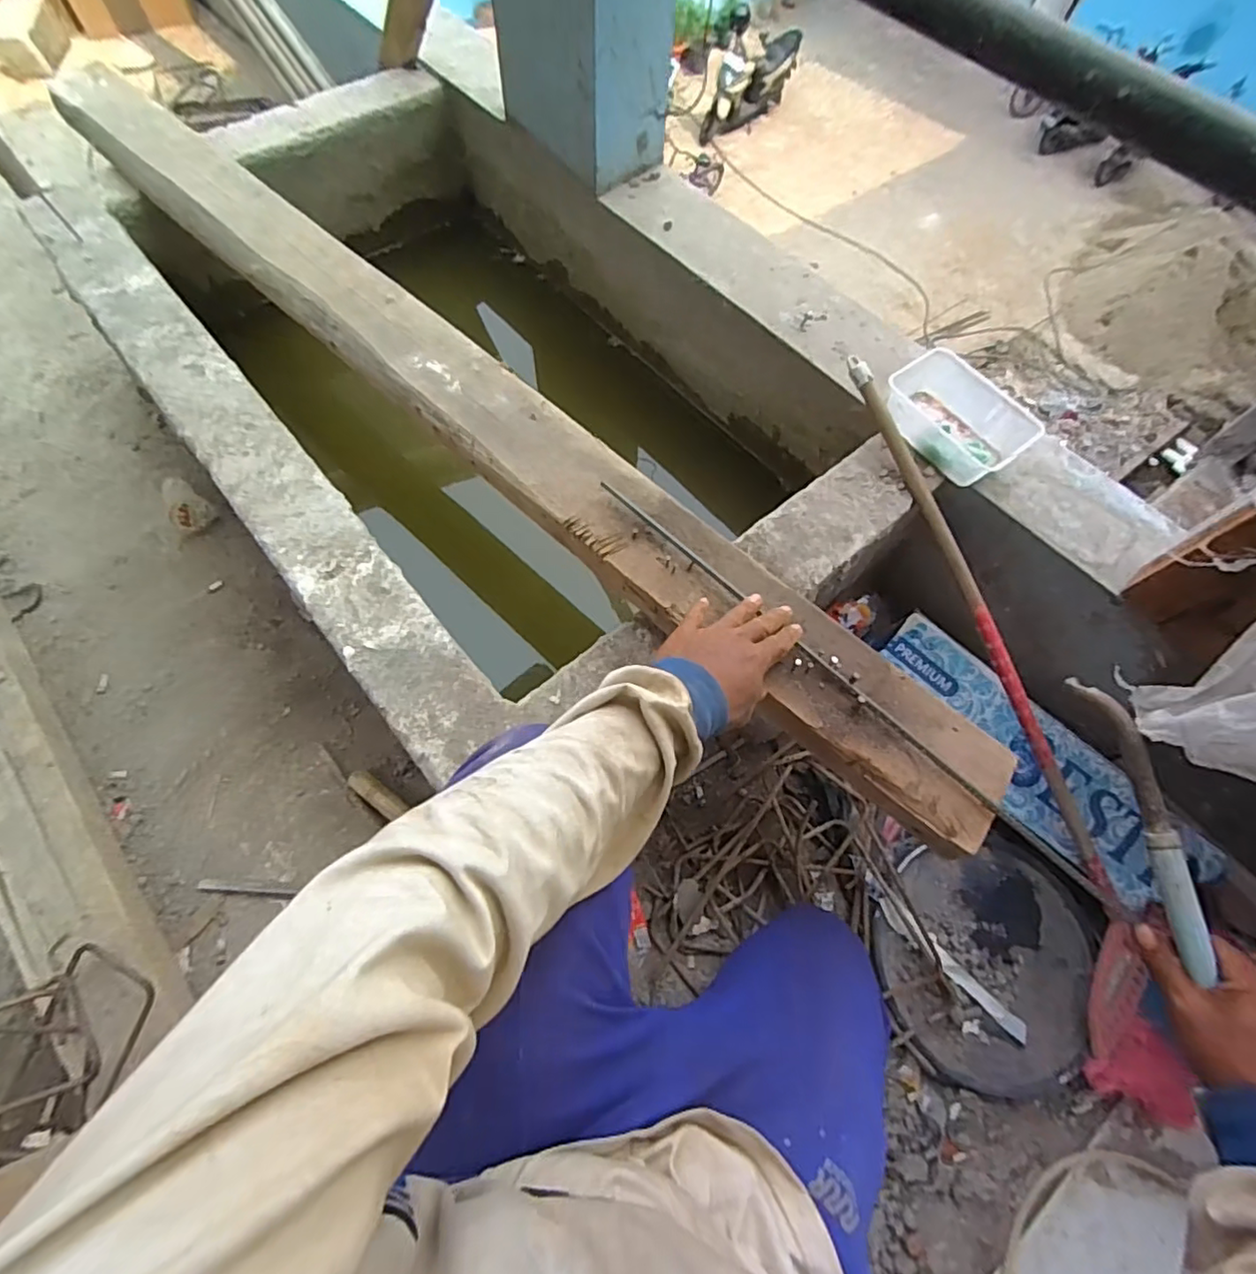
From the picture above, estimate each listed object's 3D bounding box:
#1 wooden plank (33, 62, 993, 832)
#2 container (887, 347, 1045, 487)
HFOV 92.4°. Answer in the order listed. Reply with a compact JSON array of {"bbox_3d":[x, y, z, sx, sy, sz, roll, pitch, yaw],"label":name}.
[{"bbox_3d":[-0.258,-0.332,0.728,1.504,0.047,0.114,41,71,15],"label":"wooden plank"},{"bbox_3d":[0.400,-0.269,0.747,0.118,0.054,0.171,-35,72,-17],"label":"container"}]

